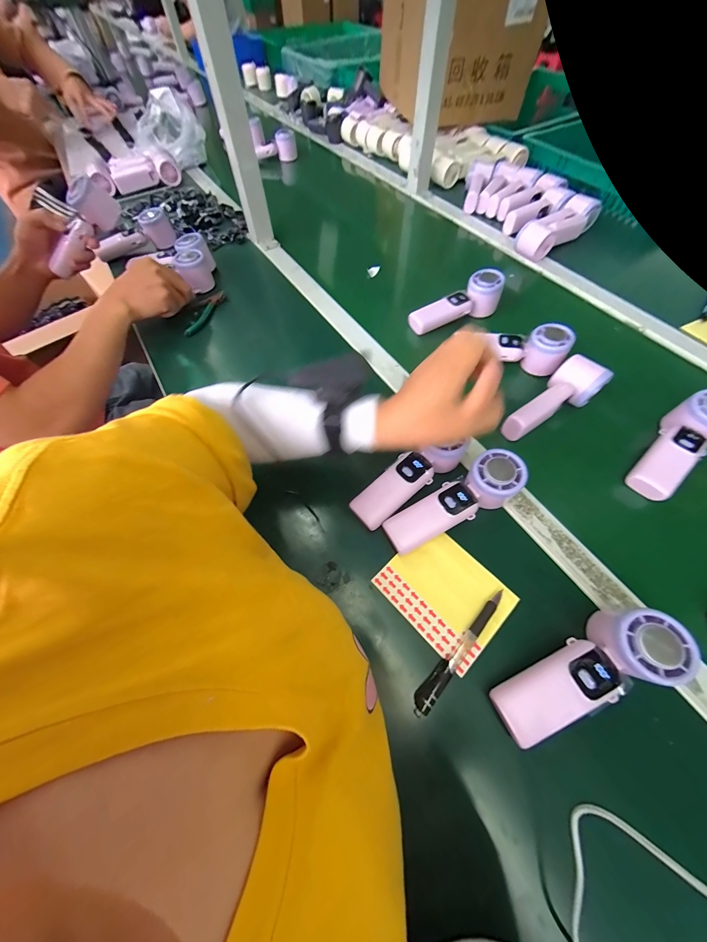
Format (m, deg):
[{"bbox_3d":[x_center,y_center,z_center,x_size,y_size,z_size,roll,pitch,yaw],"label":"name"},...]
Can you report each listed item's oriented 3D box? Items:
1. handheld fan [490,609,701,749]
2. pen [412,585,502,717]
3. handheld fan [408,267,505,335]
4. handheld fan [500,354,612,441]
[{"bbox_3d":[0.204,0.177,0.267,0.167,0.050,0.056,-29,64,1],"label":"handheld fan"},{"bbox_3d":[0.106,0.172,0.290,0.138,0.011,0.014,-41,68,-19],"label":"pen"},{"bbox_3d":[0.182,-0.291,0.535,0.171,0.064,0.057,-23,62,5],"label":"handheld fan"},{"bbox_3d":[0.271,-0.095,0.406,0.144,0.051,0.057,-35,66,-17],"label":"handheld fan"}]

